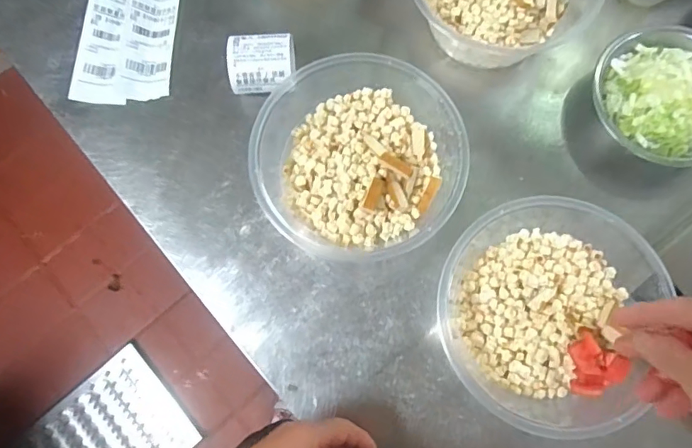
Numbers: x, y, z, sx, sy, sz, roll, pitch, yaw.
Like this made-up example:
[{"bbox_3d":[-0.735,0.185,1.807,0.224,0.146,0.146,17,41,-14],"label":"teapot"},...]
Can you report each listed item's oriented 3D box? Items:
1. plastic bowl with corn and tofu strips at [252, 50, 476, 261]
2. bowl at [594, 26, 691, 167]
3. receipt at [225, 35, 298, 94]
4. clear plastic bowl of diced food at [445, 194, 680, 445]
[{"bbox_3d":[0.005,-0.056,0.430,0.181,0.073,0.166,0,79,1],"label":"plastic bowl with corn and tofu strips"},{"bbox_3d":[0.290,-0.115,0.453,0.121,0.045,0.130,0,79,1],"label":"bowl"},{"bbox_3d":[-0.076,-0.146,0.466,0.059,0.046,0.052,-3,79,1],"label":"receipt"},{"bbox_3d":[0.150,0.071,0.397,0.154,0.074,0.168,0,79,1],"label":"clear plastic bowl of diced food"}]

